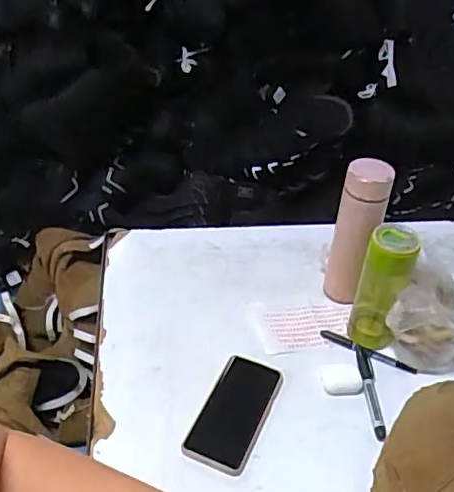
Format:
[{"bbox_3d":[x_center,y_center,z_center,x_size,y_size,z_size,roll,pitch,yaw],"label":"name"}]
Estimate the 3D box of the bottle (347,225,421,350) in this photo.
[{"bbox_3d":[0.214,0.057,0.817,0.062,0.185,0.064,14,40,13],"label":"bottle"}]

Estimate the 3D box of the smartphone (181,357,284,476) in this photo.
[{"bbox_3d":[0.011,0.211,0.759,0.081,0.016,0.173,12,36,18],"label":"smartphone"}]

